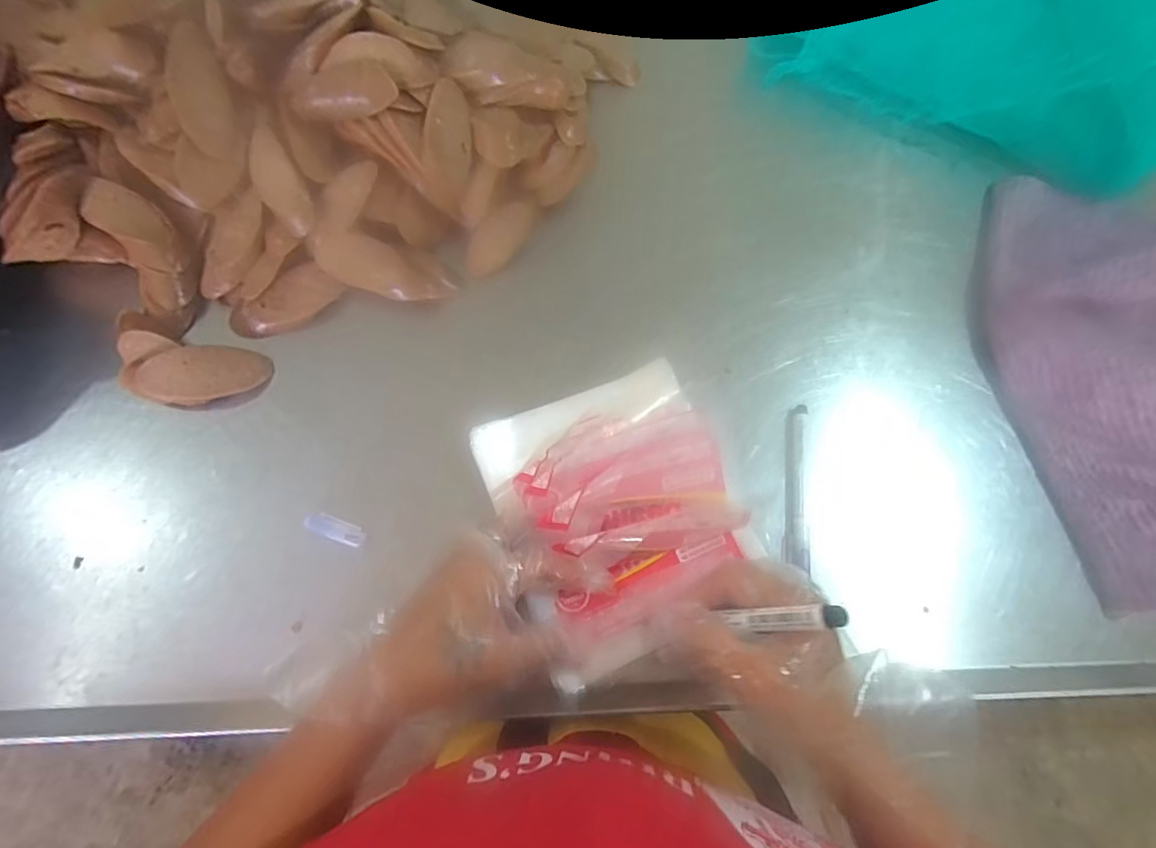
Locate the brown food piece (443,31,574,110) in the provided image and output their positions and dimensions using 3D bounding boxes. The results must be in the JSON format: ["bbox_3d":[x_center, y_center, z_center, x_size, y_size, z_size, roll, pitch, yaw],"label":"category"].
[{"bbox_3d":[-0.055,-0.289,0.438,0.104,0.033,0.040,5,70,-16],"label":"brown food piece"}]

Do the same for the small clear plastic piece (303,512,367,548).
[{"bbox_3d":[-0.173,0.074,0.377,0.044,0.008,0.014,20,72,7],"label":"small clear plastic piece"}]

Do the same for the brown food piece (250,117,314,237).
[{"bbox_3d":[-0.239,-0.191,0.422,0.034,0.004,0.085,-25,97,11],"label":"brown food piece"}]

